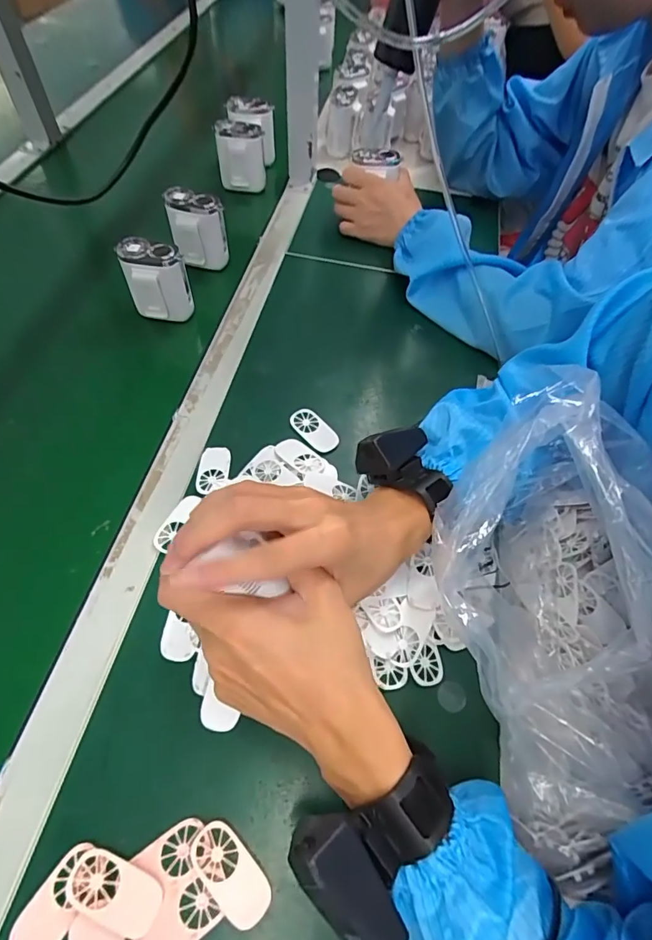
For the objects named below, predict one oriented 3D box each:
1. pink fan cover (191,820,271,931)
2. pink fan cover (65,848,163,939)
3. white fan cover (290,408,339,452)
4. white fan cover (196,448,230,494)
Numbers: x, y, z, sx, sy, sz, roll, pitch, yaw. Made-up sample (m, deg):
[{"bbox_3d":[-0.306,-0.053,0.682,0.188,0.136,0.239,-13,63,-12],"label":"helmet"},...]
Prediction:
[{"bbox_3d":[-0.060,0.252,0.290,0.029,0.004,0.058,-38,67,-24],"label":"pink fan cover"},{"bbox_3d":[-0.128,0.255,0.279,0.058,0.004,0.030,16,58,7],"label":"pink fan cover"},{"bbox_3d":[-0.013,-0.042,0.477,0.028,0.004,0.059,-38,66,-24],"label":"white fan cover"},{"bbox_3d":[-0.108,-0.001,0.442,0.031,0.004,0.052,1,57,-3],"label":"white fan cover"}]

